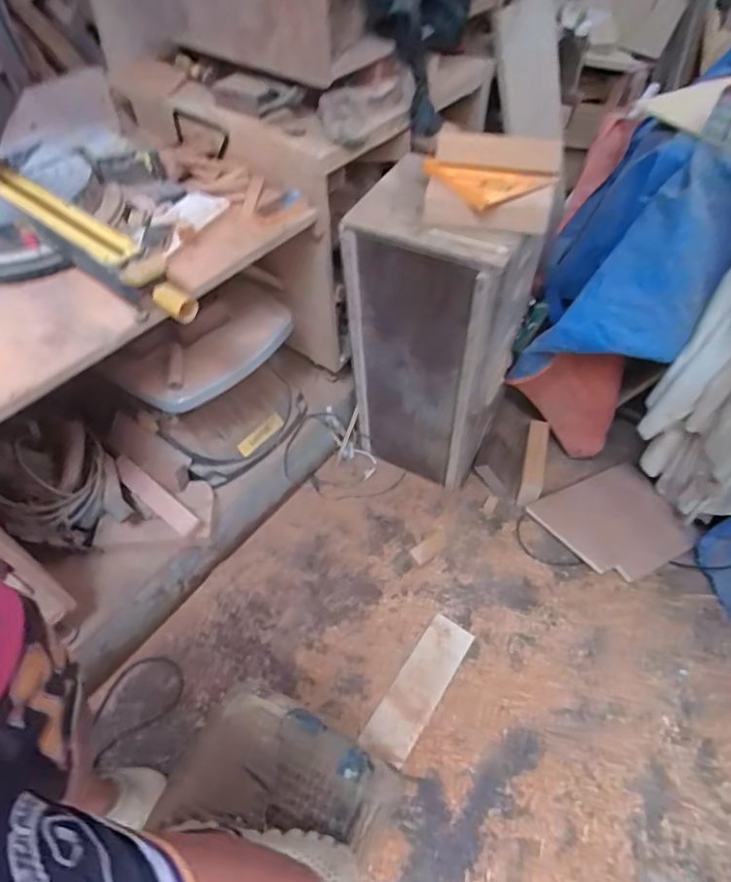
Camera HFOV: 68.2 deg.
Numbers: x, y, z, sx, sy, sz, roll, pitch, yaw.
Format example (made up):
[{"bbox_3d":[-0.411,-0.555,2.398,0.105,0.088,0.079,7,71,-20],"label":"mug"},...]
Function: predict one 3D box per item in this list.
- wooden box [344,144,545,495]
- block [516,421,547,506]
[{"bbox_3d":[0.158,-0.212,1.311,0.343,0.734,0.261,28,57,21],"label":"wooden box"},{"bbox_3d":[0.471,0.061,1.503,0.059,0.018,0.240,11,72,13],"label":"block"}]

